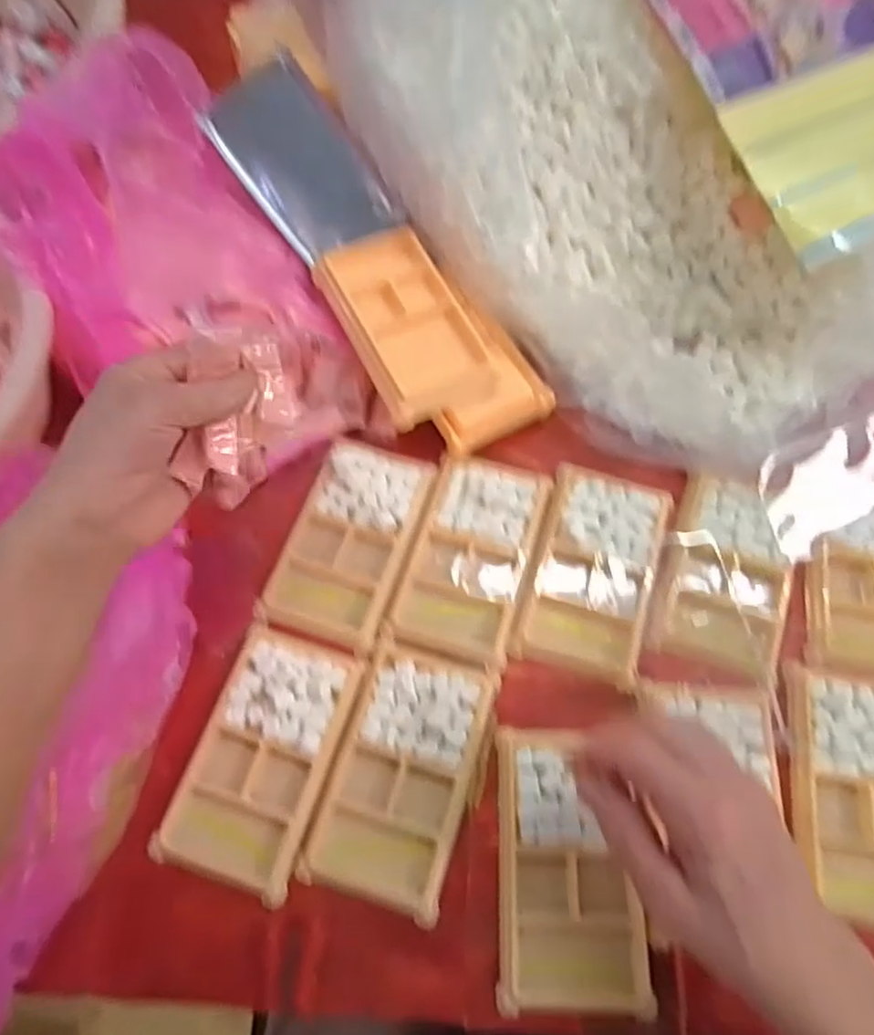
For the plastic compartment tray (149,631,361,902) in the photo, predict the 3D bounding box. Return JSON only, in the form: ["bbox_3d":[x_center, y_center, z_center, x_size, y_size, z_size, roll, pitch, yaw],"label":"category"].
[{"bbox_3d":[-0.101,0.137,0.400,0.074,0.011,0.138,17,67,8],"label":"plastic compartment tray"}]

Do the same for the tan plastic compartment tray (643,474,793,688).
[{"bbox_3d":[0.188,0.034,0.439,0.077,0.015,0.128,17,67,9],"label":"tan plastic compartment tray"}]

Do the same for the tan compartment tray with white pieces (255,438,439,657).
[{"bbox_3d":[-0.056,0.013,0.453,0.076,0.012,0.136,18,67,9],"label":"tan compartment tray with white pieces"}]

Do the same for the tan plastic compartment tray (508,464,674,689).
[{"bbox_3d":[0.103,0.032,0.448,0.076,0.013,0.134,17,67,8],"label":"tan plastic compartment tray"}]

